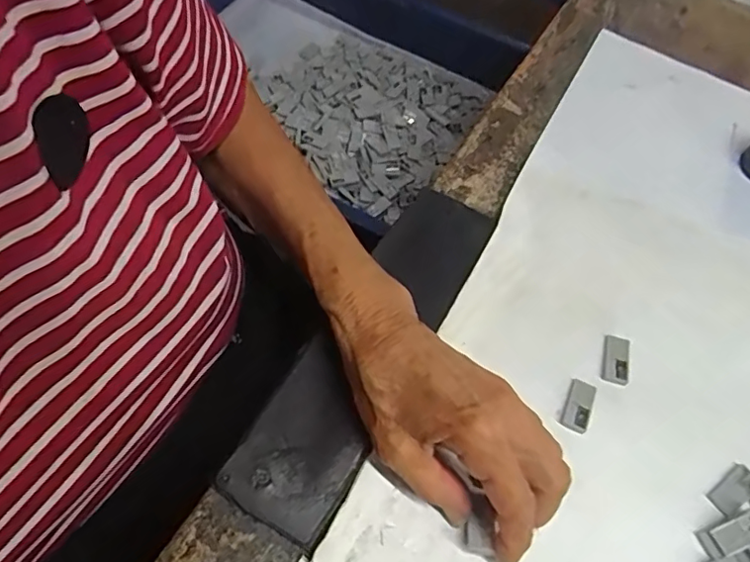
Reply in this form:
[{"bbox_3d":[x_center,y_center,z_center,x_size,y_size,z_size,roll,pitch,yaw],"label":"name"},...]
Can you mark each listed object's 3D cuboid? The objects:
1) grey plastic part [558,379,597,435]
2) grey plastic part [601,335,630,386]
[{"bbox_3d":[0.112,0.068,0.306,0.015,0.006,0.029,26,63,10],"label":"grey plastic part"},{"bbox_3d":[0.139,0.046,0.321,0.013,0.008,0.028,16,62,5],"label":"grey plastic part"}]

